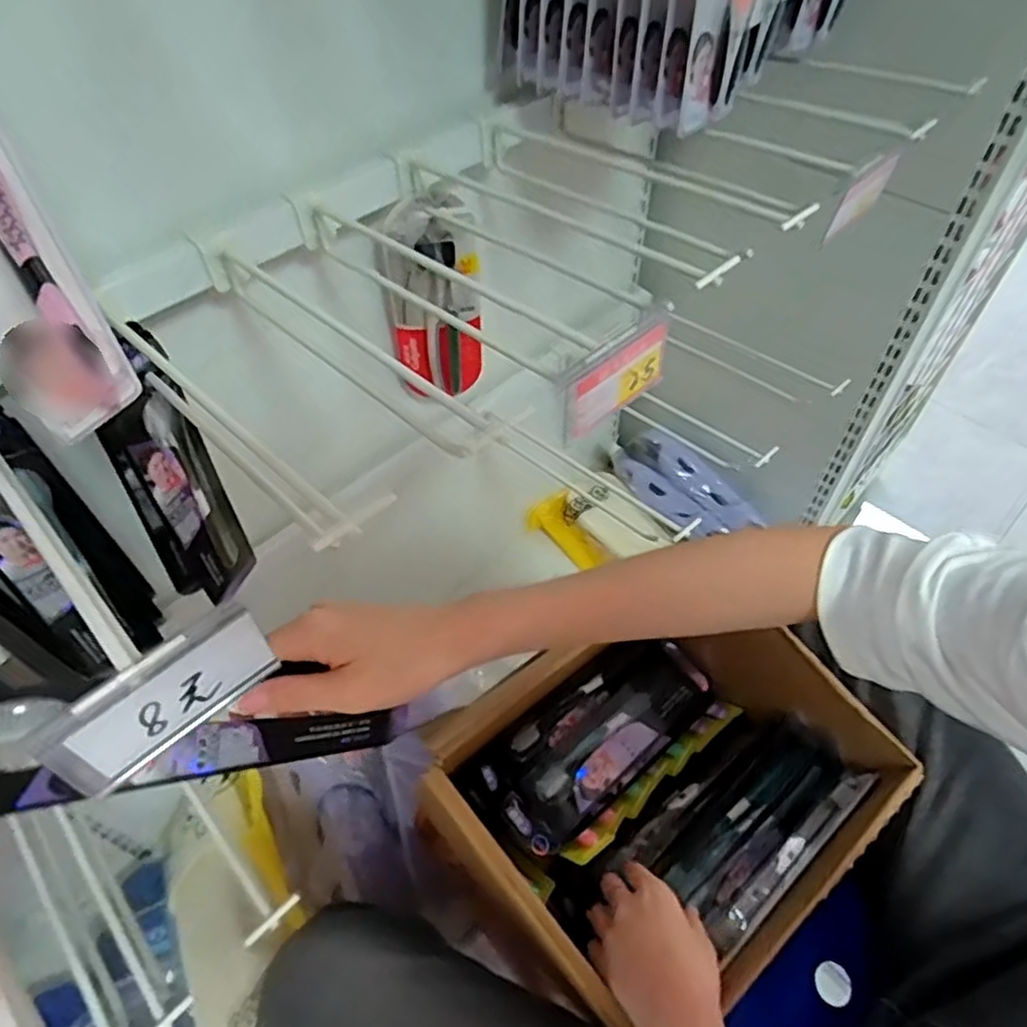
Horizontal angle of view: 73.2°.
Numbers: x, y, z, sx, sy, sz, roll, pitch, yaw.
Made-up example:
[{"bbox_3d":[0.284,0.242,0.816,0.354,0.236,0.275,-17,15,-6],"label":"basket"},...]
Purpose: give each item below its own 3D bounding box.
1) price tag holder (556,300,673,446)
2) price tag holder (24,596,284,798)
[{"bbox_3d":[0.053,-0.074,0.367,0.081,0.045,0.013,-37,60,-24],"label":"price tag holder"},{"bbox_3d":[-0.127,0.067,0.252,0.011,0.042,0.077,37,61,25],"label":"price tag holder"}]

